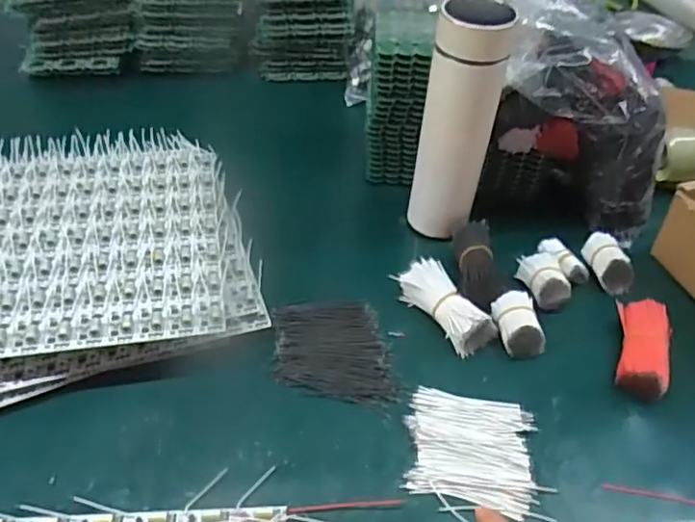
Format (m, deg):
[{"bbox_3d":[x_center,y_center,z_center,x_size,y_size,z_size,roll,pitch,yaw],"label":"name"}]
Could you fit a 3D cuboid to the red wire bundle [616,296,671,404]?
[{"bbox_3d":[0.252,0.073,0.507,0.040,0.024,0.092,14,45,9],"label":"red wire bundle"}]

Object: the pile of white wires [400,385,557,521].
[{"bbox_3d":[0.096,0.140,0.447,0.100,0.010,0.085,12,49,6],"label":"pile of white wires"}]

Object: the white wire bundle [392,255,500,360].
[{"bbox_3d":[0.088,0.038,0.533,0.039,0.030,0.096,-28,53,-29],"label":"white wire bundle"}]

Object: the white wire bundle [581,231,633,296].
[{"bbox_3d":[0.251,0.000,0.574,0.024,0.031,0.061,-12,47,-17],"label":"white wire bundle"}]

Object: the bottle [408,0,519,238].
[{"bbox_3d":[0.100,-0.119,0.547,0.066,0.222,0.060,14,45,8],"label":"bottle"}]

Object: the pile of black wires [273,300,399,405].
[{"bbox_3d":[-0.013,0.075,0.509,0.095,0.009,0.105,0,44,-6],"label":"pile of black wires"}]

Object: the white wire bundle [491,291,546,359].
[{"bbox_3d":[0.148,0.055,0.521,0.032,0.030,0.057,-7,45,-12],"label":"white wire bundle"}]

